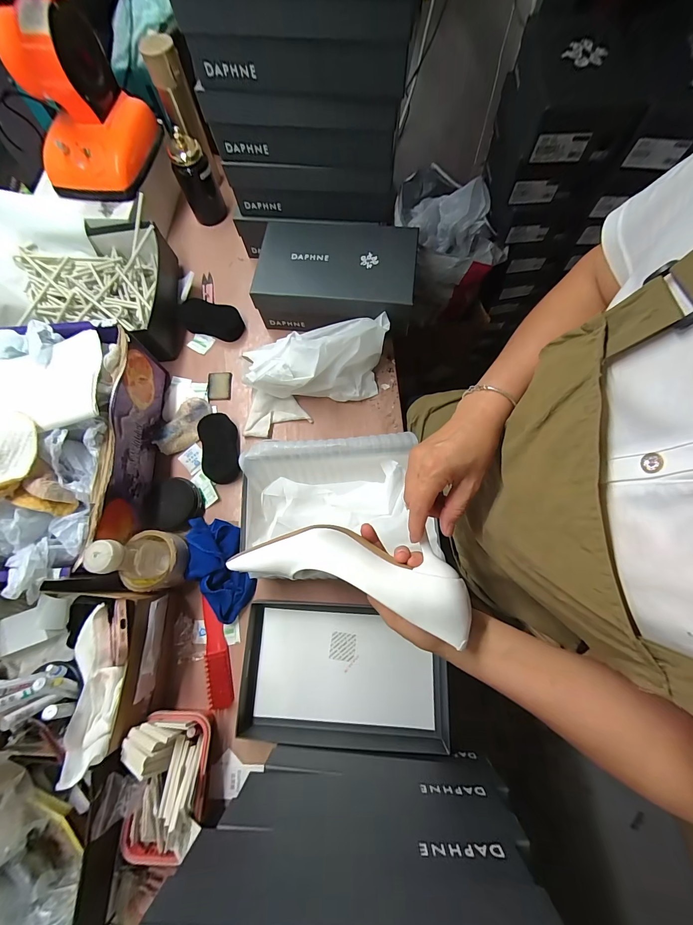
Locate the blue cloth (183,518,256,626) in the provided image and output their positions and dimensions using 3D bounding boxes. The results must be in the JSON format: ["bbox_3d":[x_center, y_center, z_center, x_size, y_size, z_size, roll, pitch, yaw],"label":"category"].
[{"bbox_3d":[-0.212,0.170,0.555,0.089,0.049,0.177,-19,74,-3],"label":"blue cloth"}]

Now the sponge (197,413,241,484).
[{"bbox_3d":[-0.233,-0.028,0.619,0.063,0.038,0.128,-12,73,-1],"label":"sponge"}]

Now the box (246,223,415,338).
[{"bbox_3d":[-0.017,-0.364,0.667,0.292,0.097,0.196,7,74,4],"label":"box"}]

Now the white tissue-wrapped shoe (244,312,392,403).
[{"bbox_3d":[-0.053,-0.194,0.623,0.261,0.117,0.129,-3,73,1],"label":"white tissue-wrapped shoe"}]

